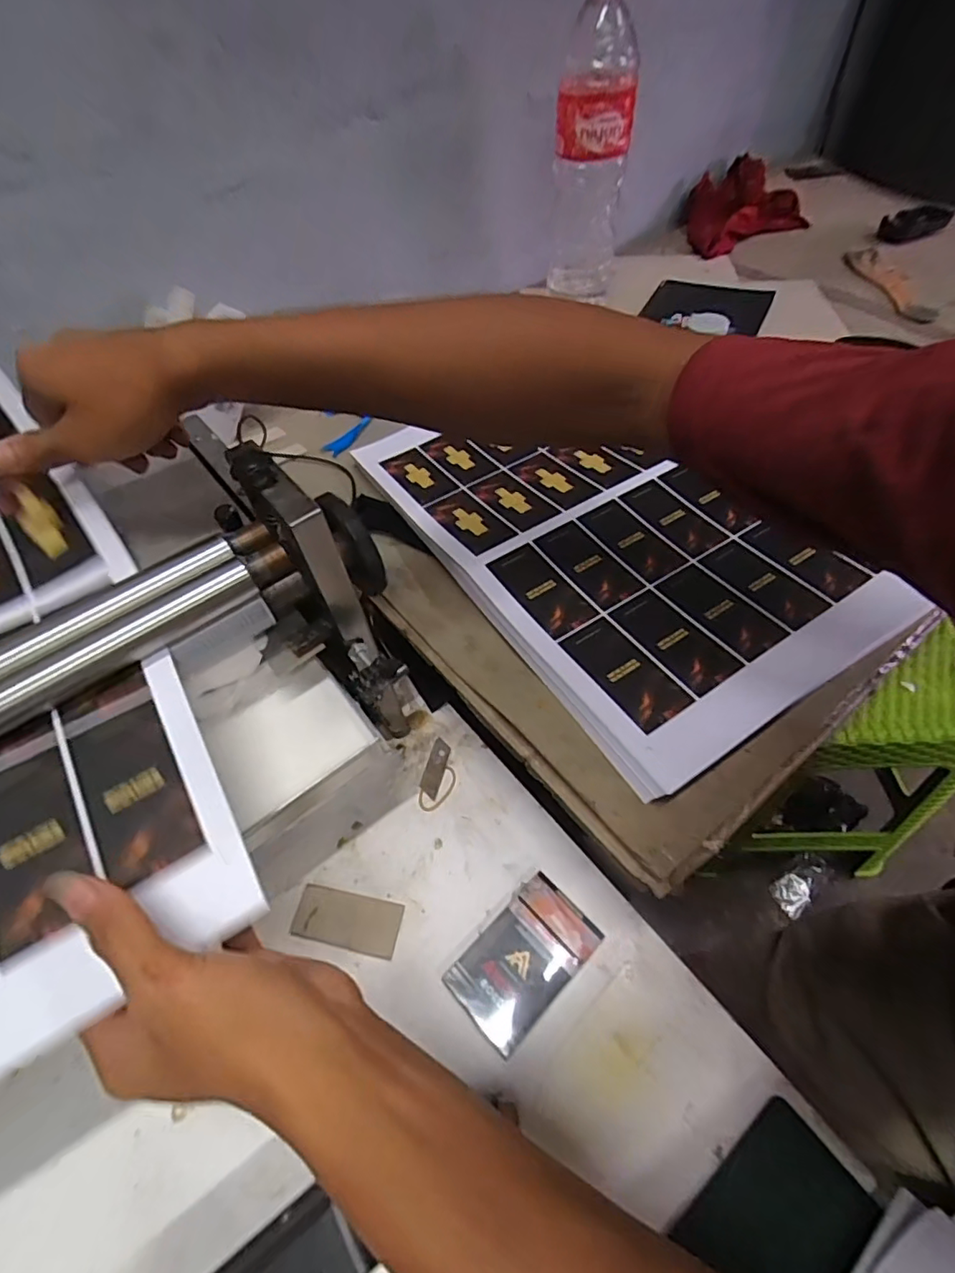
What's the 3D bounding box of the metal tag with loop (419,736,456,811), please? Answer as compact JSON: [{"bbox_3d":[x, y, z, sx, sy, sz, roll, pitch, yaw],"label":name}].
[{"bbox_3d":[-0.032,0.117,0.474,0.028,0.005,0.064,8,54,11],"label":"metal tag with loop"}]

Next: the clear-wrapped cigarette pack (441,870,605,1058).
[{"bbox_3d":[0.031,0.221,0.381,0.097,0.018,0.063,-38,59,-22],"label":"clear-wrapped cigarette pack"}]

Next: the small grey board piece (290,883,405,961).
[{"bbox_3d":[-0.096,0.210,0.410,0.078,0.004,0.036,7,53,10],"label":"small grey board piece"}]

